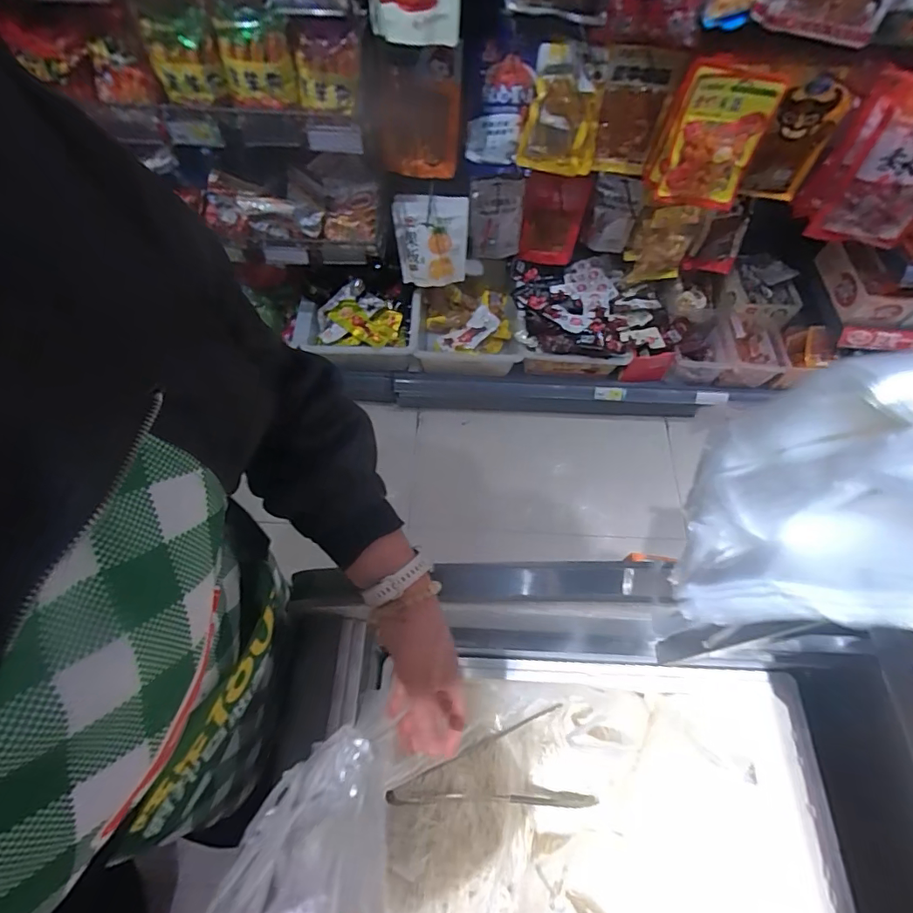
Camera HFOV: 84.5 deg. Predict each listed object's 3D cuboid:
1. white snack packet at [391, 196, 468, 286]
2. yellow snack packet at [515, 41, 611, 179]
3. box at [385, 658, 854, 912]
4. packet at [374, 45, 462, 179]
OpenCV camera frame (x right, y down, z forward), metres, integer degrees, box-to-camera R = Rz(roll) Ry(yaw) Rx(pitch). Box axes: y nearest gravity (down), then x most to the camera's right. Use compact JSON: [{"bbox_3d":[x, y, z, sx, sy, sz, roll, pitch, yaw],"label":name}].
[{"bbox_3d":[-0.065,-0.537,1.277,0.182,0.227,0.063,3,62,0],"label":"white snack packet"},{"bbox_3d":[0.224,-0.714,1.062,0.166,0.233,0.065,9,62,3],"label":"yellow snack packet"},{"bbox_3d":[0.201,0.503,0.674,0.566,0.159,0.402,2,62,-1],"label":"box"},{"bbox_3d":[-0.086,-0.753,1.114,0.178,0.256,0.062,10,62,3],"label":"packet"}]

